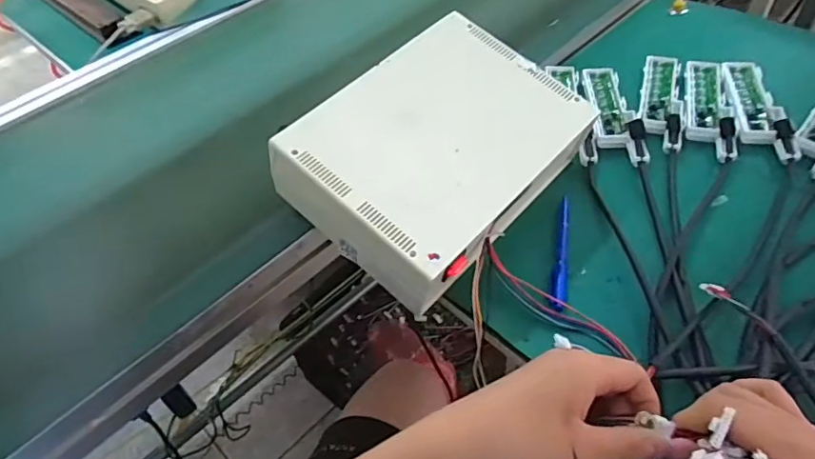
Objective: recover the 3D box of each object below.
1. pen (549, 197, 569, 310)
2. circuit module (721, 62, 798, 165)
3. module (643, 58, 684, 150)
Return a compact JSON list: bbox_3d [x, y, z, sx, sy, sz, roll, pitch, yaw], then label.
[{"bbox_3d":[0.143,0.018,0.510,0.014,0.009,0.130,6,51,10],"label":"pen"},{"bbox_3d":[0.378,-0.136,0.588,0.049,0.014,0.146,5,51,10],"label":"circuit module"},{"bbox_3d":[0.286,-0.146,0.613,0.040,0.013,0.155,9,52,13],"label":"module"}]

